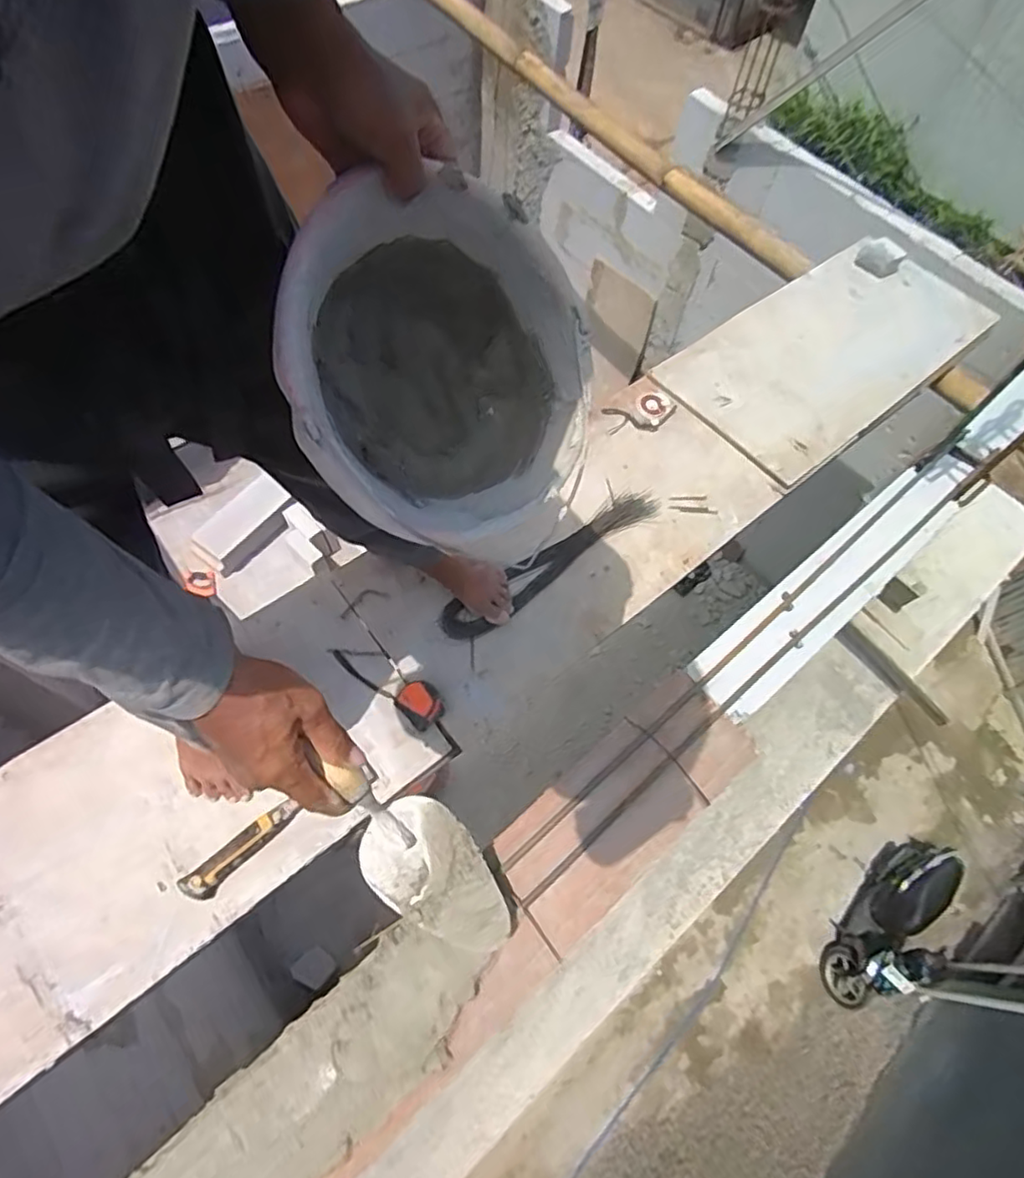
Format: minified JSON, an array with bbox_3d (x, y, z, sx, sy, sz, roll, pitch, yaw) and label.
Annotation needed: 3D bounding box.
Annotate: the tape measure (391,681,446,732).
[{"bbox_3d":[-0.140,0.174,0.990,0.070,0.034,0.075,-33,70,-18],"label":"tape measure"}]

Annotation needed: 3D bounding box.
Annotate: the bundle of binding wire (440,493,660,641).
[{"bbox_3d":[0.077,-0.046,1.131,0.453,0.018,0.082,-30,69,-17],"label":"bundle of binding wire"}]

